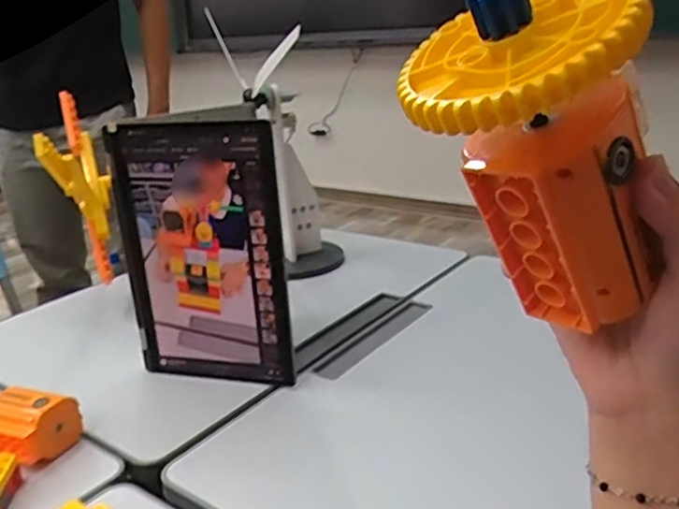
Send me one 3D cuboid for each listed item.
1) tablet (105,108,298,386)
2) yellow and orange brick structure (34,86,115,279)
[{"bbox_3d":[-0.155,0.000,0.725,0.205,0.308,0.010,2,21,16],"label":"tablet"},{"bbox_3d":[-0.375,-0.096,0.948,0.063,0.234,0.208,-7,20,-9],"label":"yellow and orange brick structure"}]

